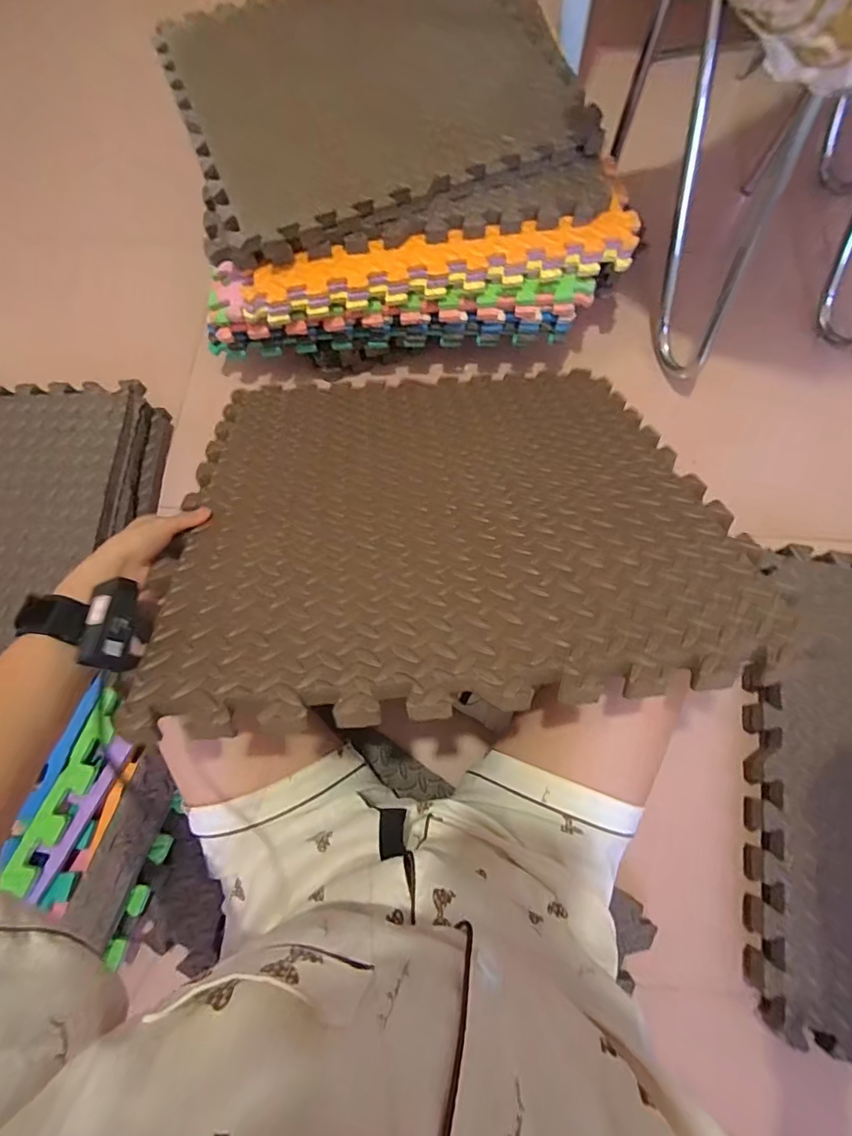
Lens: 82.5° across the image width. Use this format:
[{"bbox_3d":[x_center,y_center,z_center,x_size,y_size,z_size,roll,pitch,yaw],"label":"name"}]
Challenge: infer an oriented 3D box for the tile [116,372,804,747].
[{"bbox_3d":[0.026,-0.105,0.599,0.586,0.019,0.617,-4,43,-3],"label":"tile"}]

